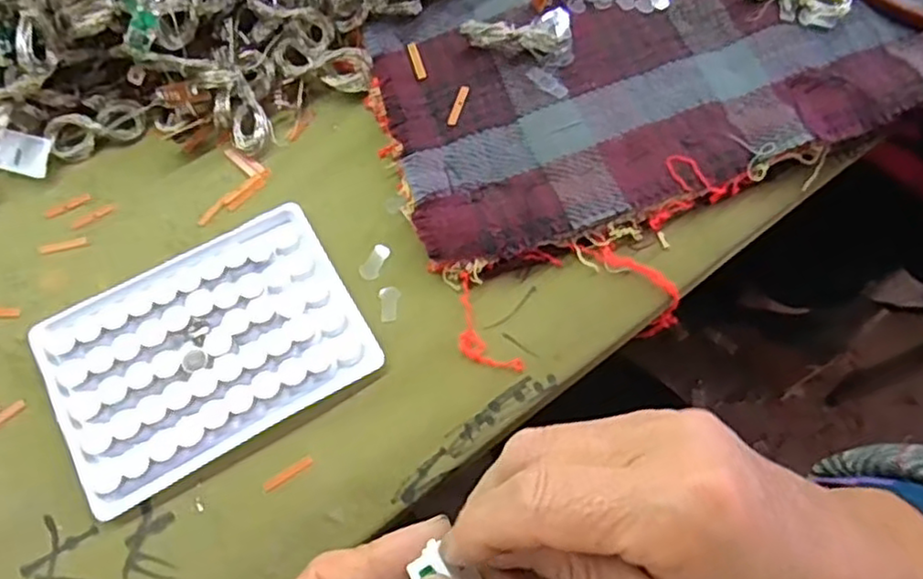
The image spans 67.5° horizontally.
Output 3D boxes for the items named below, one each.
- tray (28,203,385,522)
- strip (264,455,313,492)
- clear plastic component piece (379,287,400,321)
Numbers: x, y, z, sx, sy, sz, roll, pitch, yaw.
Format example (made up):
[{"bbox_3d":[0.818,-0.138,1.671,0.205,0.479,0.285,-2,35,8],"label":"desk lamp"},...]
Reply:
[{"bbox_3d":[-0.112,0.024,0.300,0.128,0.008,0.091,-28,70,-11],"label":"tray"},{"bbox_3d":[-0.071,0.075,0.283,0.022,0.004,0.004,-32,71,-13],"label":"strip"},{"bbox_3d":[-0.033,0.006,0.315,0.009,0.004,0.017,-5,67,-2],"label":"clear plastic component piece"}]

